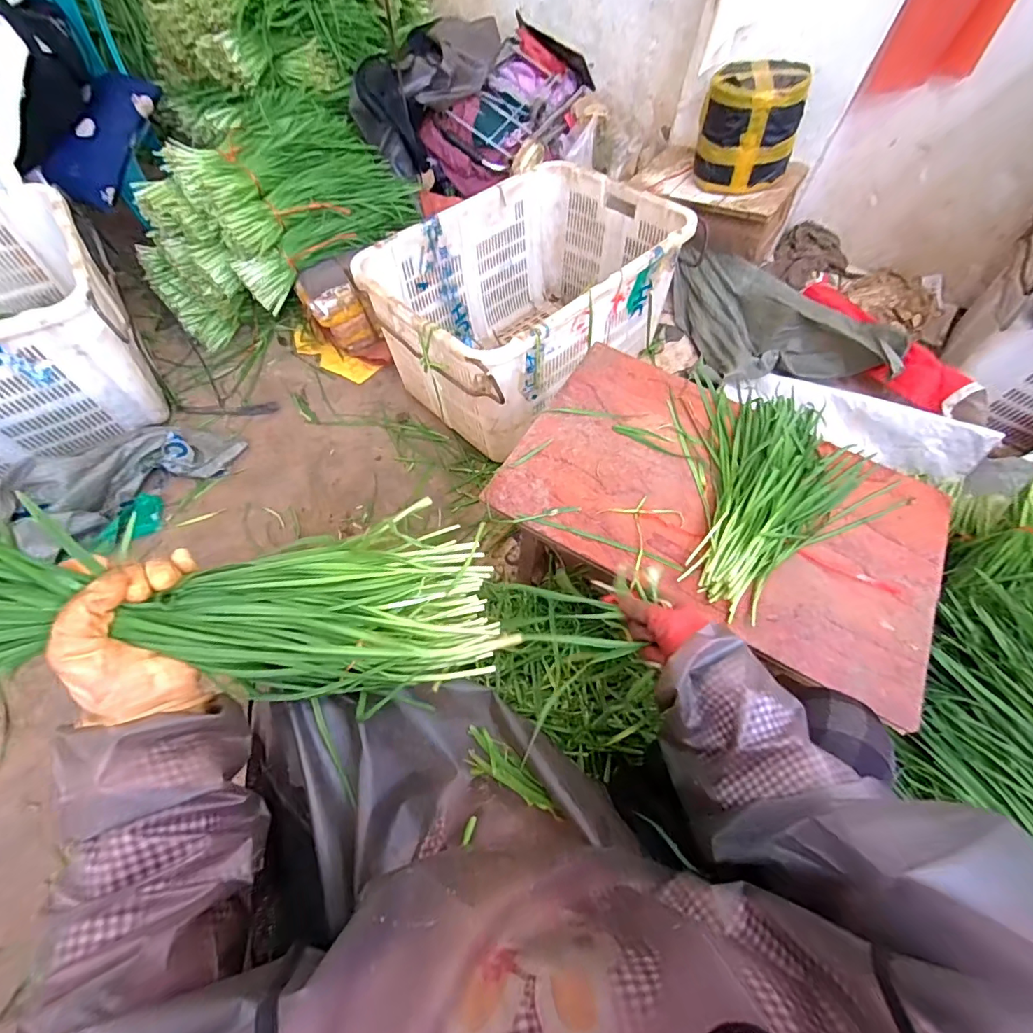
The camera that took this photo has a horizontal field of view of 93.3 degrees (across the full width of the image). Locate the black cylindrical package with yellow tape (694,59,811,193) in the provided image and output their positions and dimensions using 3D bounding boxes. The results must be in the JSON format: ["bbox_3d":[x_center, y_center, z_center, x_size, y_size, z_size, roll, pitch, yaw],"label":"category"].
[{"bbox_3d":[0.598,-1.001,1.257,0.251,0.217,0.211,25,63,11],"label":"black cylindrical package with yellow tape"}]

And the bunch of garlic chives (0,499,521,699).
[{"bbox_3d":[-0.229,0.064,0.358,0.450,0.108,0.134,4,58,-28],"label":"bunch of garlic chives"}]

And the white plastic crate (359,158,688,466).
[{"bbox_3d":[0.029,-0.505,1.224,0.521,0.400,0.717,38,66,17],"label":"white plastic crate"}]

